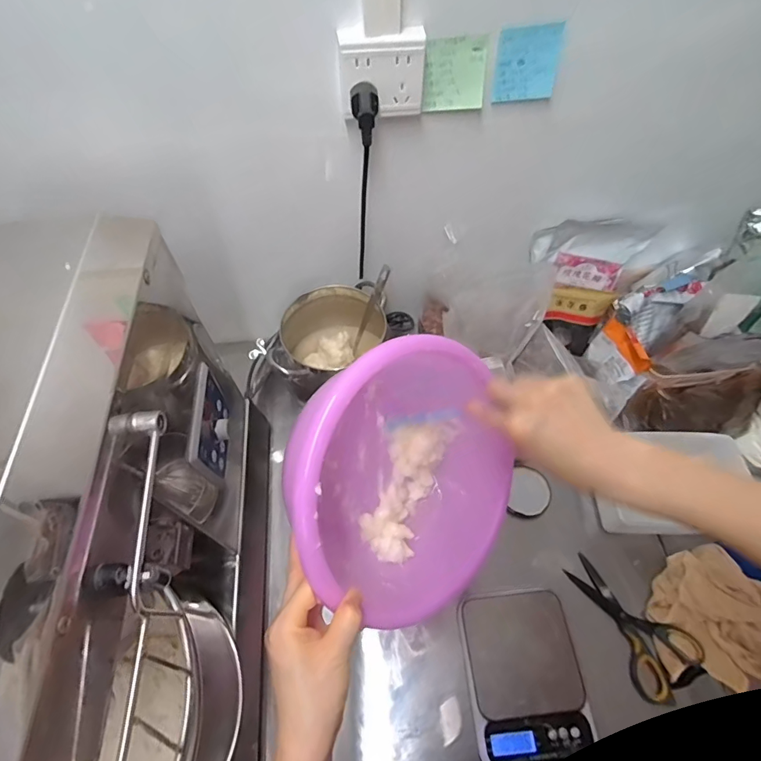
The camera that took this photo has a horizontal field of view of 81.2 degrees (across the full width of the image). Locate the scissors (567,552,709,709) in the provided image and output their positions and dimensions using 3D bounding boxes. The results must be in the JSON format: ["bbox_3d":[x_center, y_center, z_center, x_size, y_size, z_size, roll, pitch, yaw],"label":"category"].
[{"bbox_3d":[0.372,0.346,0.654,0.107,0.010,0.199,-23,61,-13],"label":"scissors"}]

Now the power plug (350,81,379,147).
[{"bbox_3d":[-0.017,-0.314,0.525,0.032,0.064,0.025,-8,36,-4],"label":"power plug"}]

